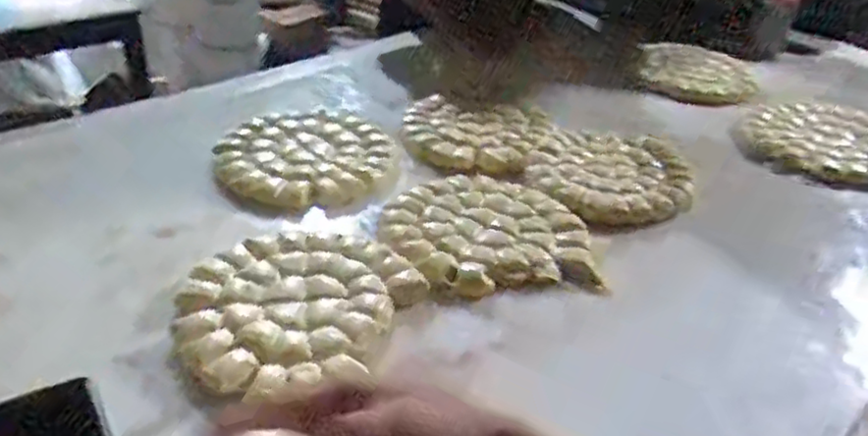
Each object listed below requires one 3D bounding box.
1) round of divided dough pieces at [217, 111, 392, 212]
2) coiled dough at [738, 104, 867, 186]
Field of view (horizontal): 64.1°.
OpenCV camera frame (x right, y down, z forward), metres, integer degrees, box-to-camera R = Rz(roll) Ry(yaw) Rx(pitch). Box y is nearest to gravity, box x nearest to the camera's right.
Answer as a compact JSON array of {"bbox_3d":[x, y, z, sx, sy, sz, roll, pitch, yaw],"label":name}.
[{"bbox_3d":[-0.209,-0.102,1.094,0.251,0.033,0.254,3,34,-2],"label":"round of divided dough pieces"},{"bbox_3d":[0.728,-0.146,1.282,0.297,0.042,0.278,18,36,19],"label":"coiled dough"}]

